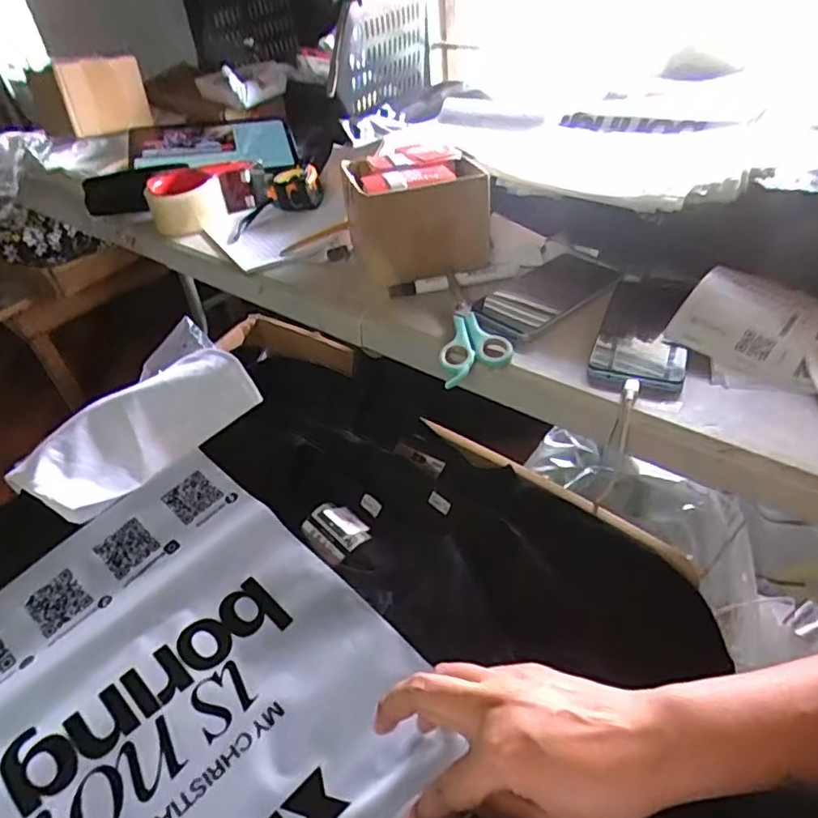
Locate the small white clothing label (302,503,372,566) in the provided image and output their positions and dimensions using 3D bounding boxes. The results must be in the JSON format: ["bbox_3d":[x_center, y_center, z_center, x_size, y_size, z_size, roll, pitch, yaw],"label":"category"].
[{"bbox_3d":[-0.058,0.095,0.477,0.040,0.016,0.046,-33,47,-28],"label":"small white clothing label"}]

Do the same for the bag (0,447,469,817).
[{"bbox_3d":[-0.140,0.180,0.386,0.333,0.033,0.233,29,52,35],"label":"bag"}]

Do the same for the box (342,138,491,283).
[{"bbox_3d":[0.008,-0.231,0.694,0.145,0.098,0.155,-10,40,-4],"label":"box"}]

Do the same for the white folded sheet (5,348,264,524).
[{"bbox_3d":[-0.233,0.015,0.523,0.195,0.047,0.110,-33,47,-28],"label":"white folded sheet"}]

